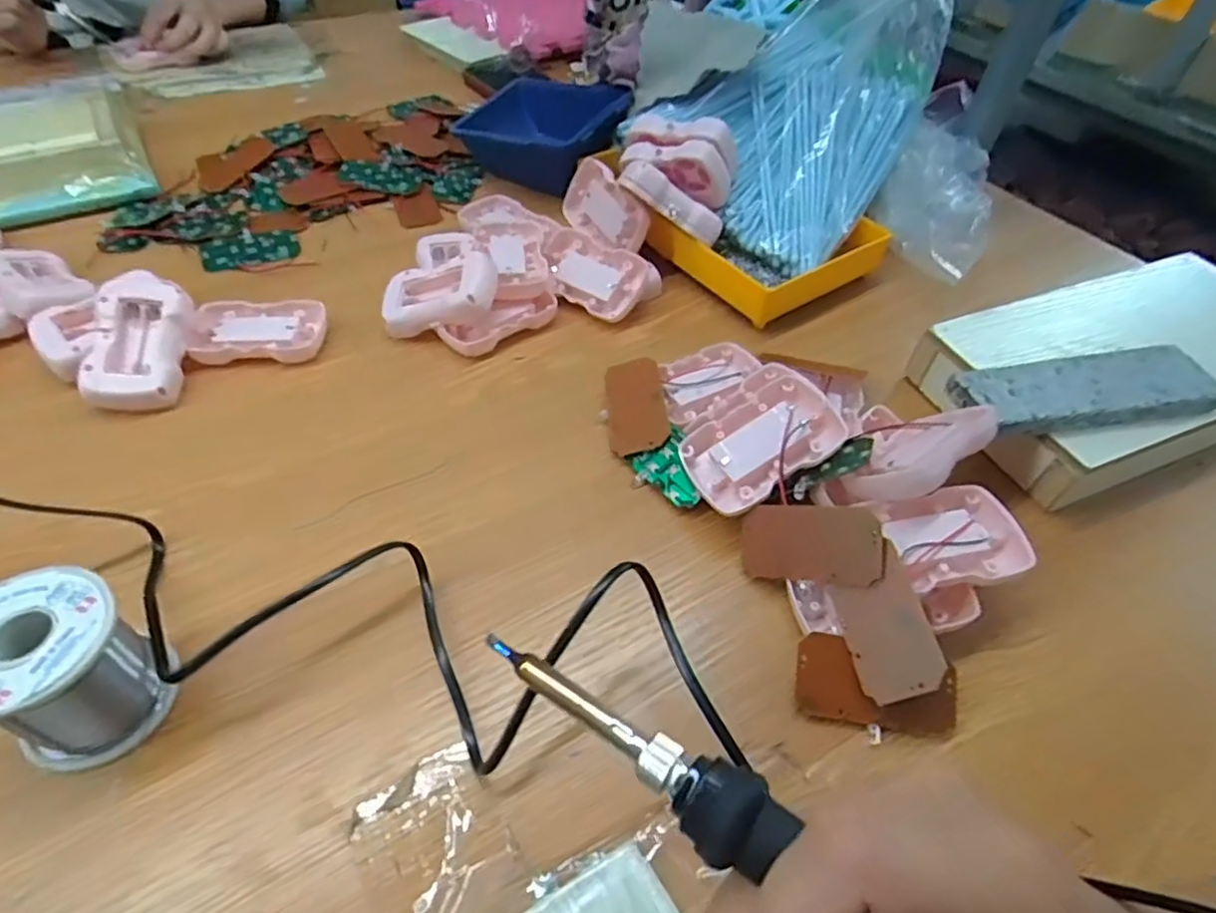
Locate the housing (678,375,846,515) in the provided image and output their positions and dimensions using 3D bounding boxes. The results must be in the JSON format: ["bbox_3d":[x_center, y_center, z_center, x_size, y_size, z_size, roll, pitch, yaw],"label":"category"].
[{"bbox_3d":[0.088,-0.008,0.376,0.087,0.013,0.054,-34,70,-4],"label":"housing"}]

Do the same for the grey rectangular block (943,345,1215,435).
[{"bbox_3d":[0.284,-0.039,0.389,0.156,0.013,0.046,-8,55,-6],"label":"grey rectangular block"}]

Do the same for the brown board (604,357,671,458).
[{"bbox_3d":[0.018,-0.032,0.420,0.037,0.006,0.067,-12,61,11],"label":"brown board"}]

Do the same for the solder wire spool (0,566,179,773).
[{"bbox_3d":[-0.229,0.091,0.277,0.062,0.064,0.058,2,49,-2],"label":"solder wire spool"}]

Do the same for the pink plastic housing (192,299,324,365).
[{"bbox_3d":[-0.244,-0.088,0.461,0.085,0.016,0.055,-2,50,-6],"label":"pink plastic housing"}]

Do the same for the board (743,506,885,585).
[{"bbox_3d":[0.103,0.044,0.338,0.073,0.004,0.039,-3,80,40],"label":"board"}]

